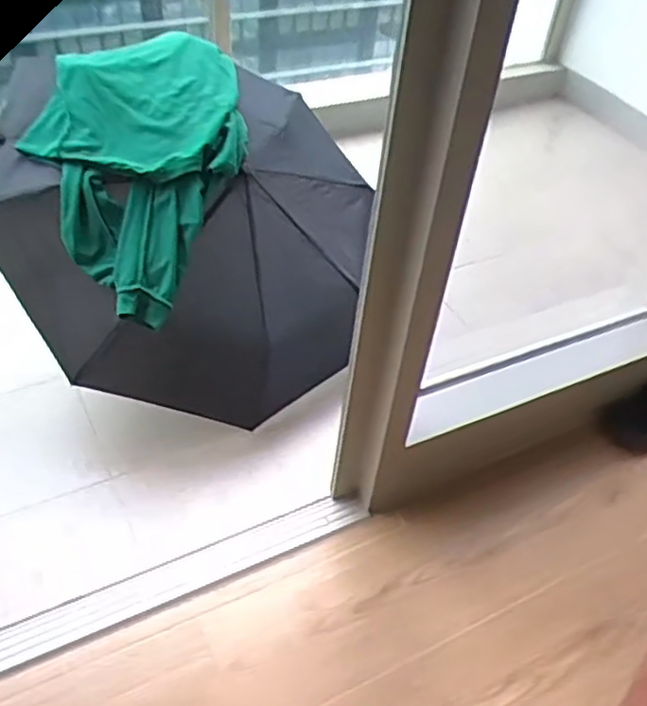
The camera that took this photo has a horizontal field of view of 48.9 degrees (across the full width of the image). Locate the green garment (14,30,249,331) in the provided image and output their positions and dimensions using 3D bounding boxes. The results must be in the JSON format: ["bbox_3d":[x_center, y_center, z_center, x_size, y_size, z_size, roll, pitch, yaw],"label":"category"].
[{"bbox_3d":[-0.308,-0.328,1.240,0.277,0.313,0.418,23,46,17],"label":"green garment"}]

